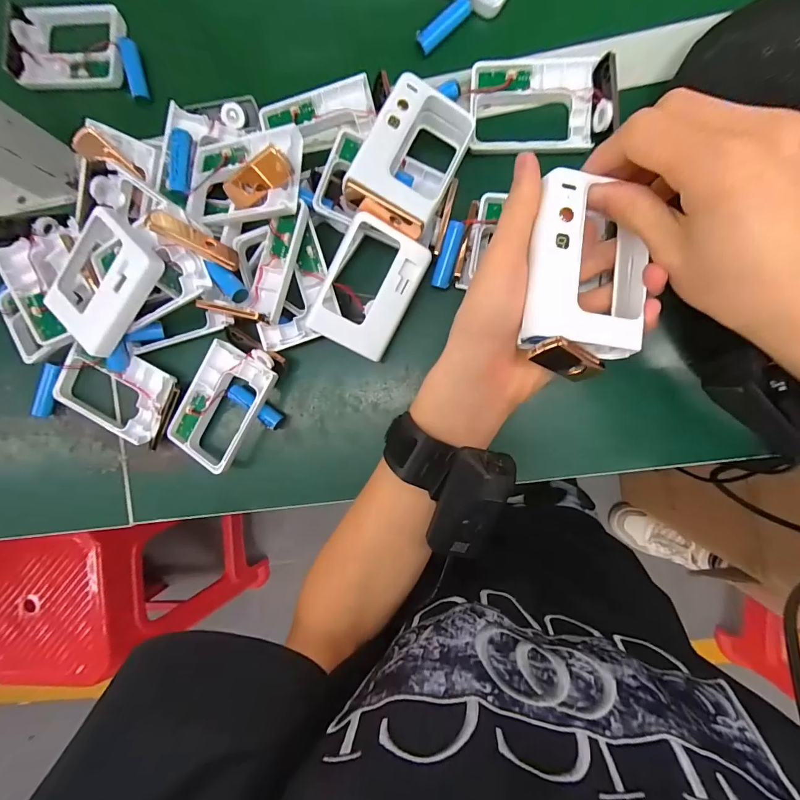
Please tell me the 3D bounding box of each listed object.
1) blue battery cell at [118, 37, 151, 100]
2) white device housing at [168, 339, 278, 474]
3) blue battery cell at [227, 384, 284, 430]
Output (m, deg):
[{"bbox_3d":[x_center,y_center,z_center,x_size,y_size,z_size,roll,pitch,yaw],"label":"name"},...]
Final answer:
[{"bbox_3d":[-0.237,-0.295,0.351,0.013,0.011,0.055,-14,89,6],"label":"blue battery cell"},{"bbox_3d":[-0.148,0.002,0.331,0.067,0.016,0.100,29,91,17],"label":"white device housing"},{"bbox_3d":[-0.123,0.004,0.332,0.052,0.015,0.014,35,94,5],"label":"blue battery cell"}]

